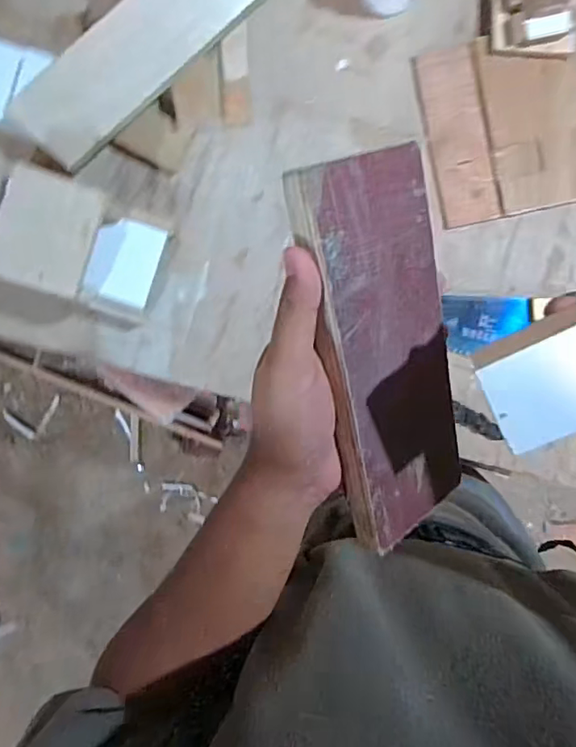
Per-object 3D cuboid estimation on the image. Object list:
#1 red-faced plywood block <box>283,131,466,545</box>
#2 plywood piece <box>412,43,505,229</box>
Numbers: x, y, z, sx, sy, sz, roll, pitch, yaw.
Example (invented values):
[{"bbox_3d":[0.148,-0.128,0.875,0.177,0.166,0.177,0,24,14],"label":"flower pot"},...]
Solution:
[{"bbox_3d":[0.056,-0.010,0.300,0.090,0.013,0.210,-27,114,-33],"label":"red-faced plywood block"},{"bbox_3d":[0.216,-0.298,0.677,0.076,0.007,0.214,-12,92,0],"label":"plywood piece"}]

